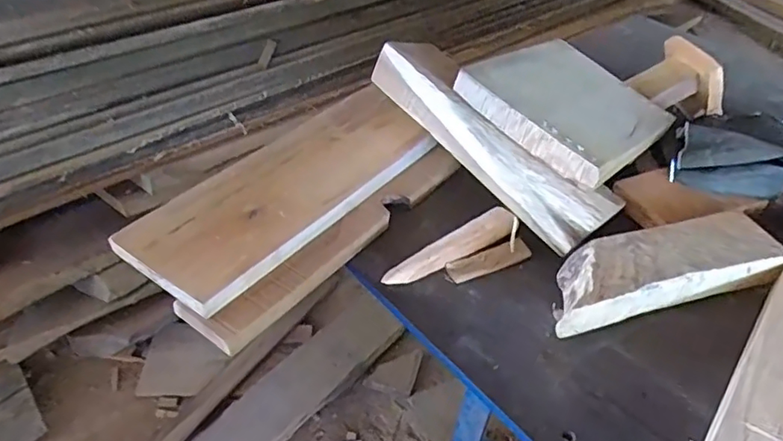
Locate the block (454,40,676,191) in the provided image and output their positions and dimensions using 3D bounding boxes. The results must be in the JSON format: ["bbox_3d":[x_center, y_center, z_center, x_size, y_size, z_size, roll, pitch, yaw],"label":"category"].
[{"bbox_3d":[0.163,-0.105,0.497,0.144,0.023,0.172,43,48,20],"label":"block"}]

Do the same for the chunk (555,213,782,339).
[{"bbox_3d":[0.197,0.033,0.408,0.190,0.033,0.058,-11,44,-15],"label":"chunk"}]

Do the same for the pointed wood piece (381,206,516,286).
[{"bbox_3d":[0.048,0.021,0.429,0.123,0.013,0.027,-27,50,-29],"label":"pointed wood piece"}]

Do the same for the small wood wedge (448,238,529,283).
[{"bbox_3d":[0.076,0.031,0.429,0.068,0.007,0.017,-15,45,-19],"label":"small wood wedge"}]

